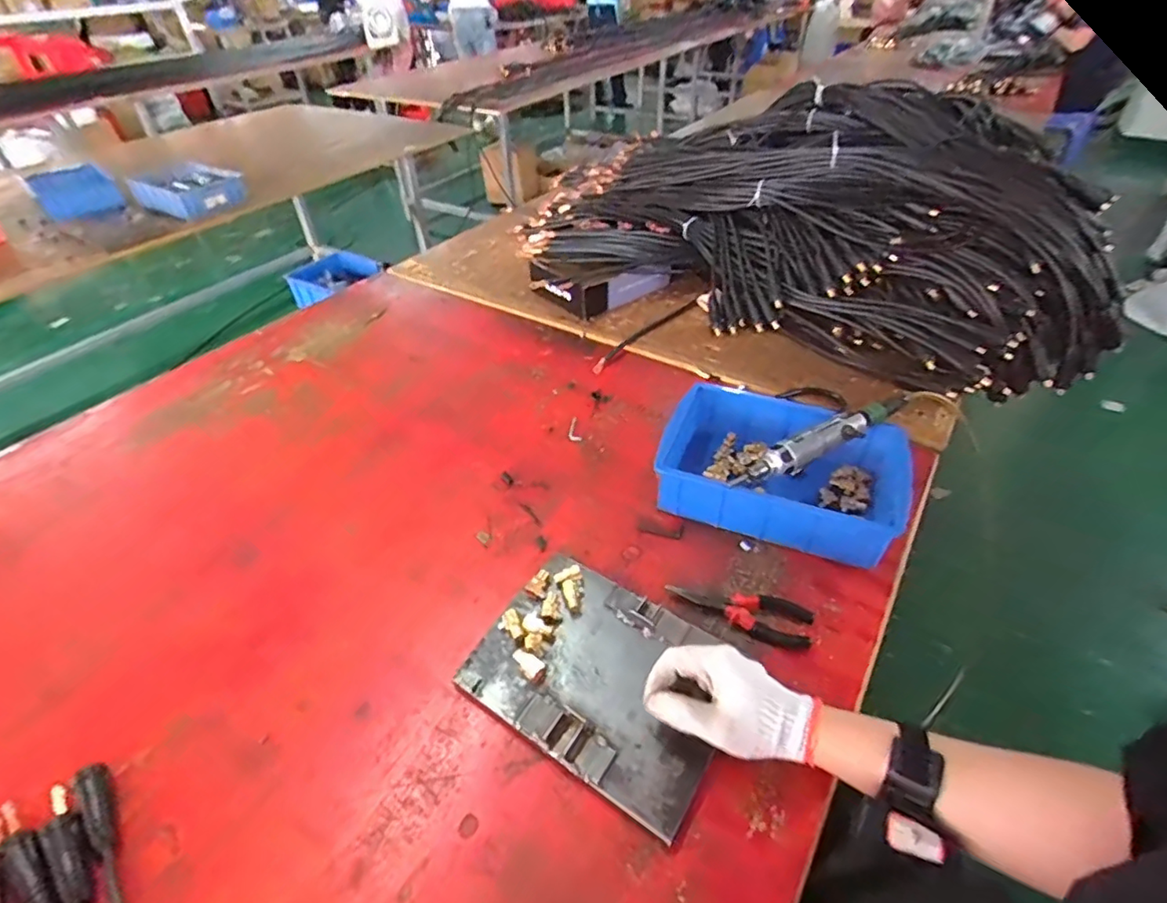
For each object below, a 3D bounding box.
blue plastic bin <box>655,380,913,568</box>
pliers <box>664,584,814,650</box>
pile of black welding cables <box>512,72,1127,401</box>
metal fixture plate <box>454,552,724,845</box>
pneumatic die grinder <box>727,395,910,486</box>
[{"bbox_3d":[0.257,0.021,0.765,0.295,0.088,0.213,18,47,19],"label":"blue plastic bin"},{"bbox_3d":[0.173,0.179,0.634,0.154,0.022,0.050,11,45,12],"label":"pliers"},{"bbox_3d":[0.387,-0.483,1.167,1.203,0.349,0.585,22,48,23],"label":"pile of black welding cables"},{"bbox_3d":[0.022,0.223,0.582,0.250,0.016,0.189,25,49,25],"label":"metal fixture plate"},{"bbox_3d":[0.310,-0.017,0.718,0.278,0.040,0.039,-19,44,-19],"label":"pneumatic die grinder"}]

